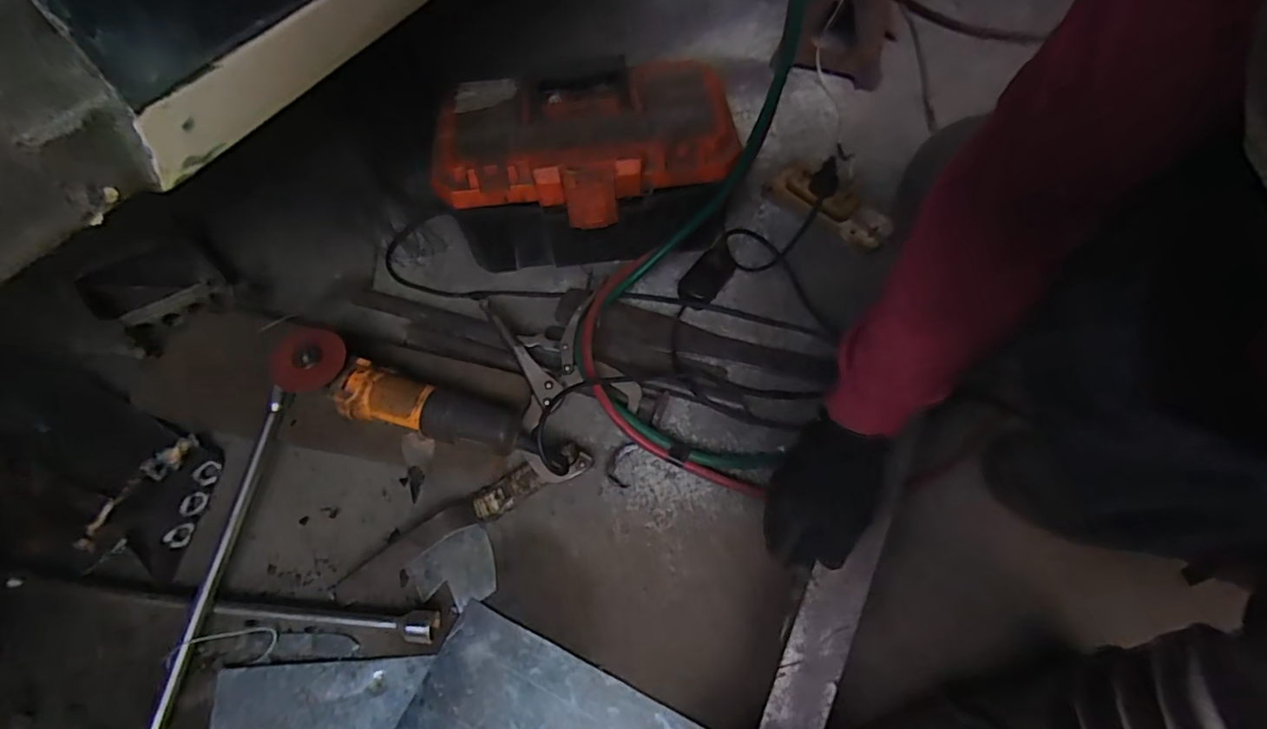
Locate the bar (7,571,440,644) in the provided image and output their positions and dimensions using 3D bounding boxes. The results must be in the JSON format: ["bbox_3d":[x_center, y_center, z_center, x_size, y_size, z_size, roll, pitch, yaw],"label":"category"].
[{"bbox_3d":[-0.444,0.258,0.617,0.470,0.026,0.029,4,62,4],"label":"bar"}]

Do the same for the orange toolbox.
[{"bbox_3d":[-0.060,-0.254,0.794,0.371,0.197,0.199,-10,62,-4],"label":"orange toolbox"}]

